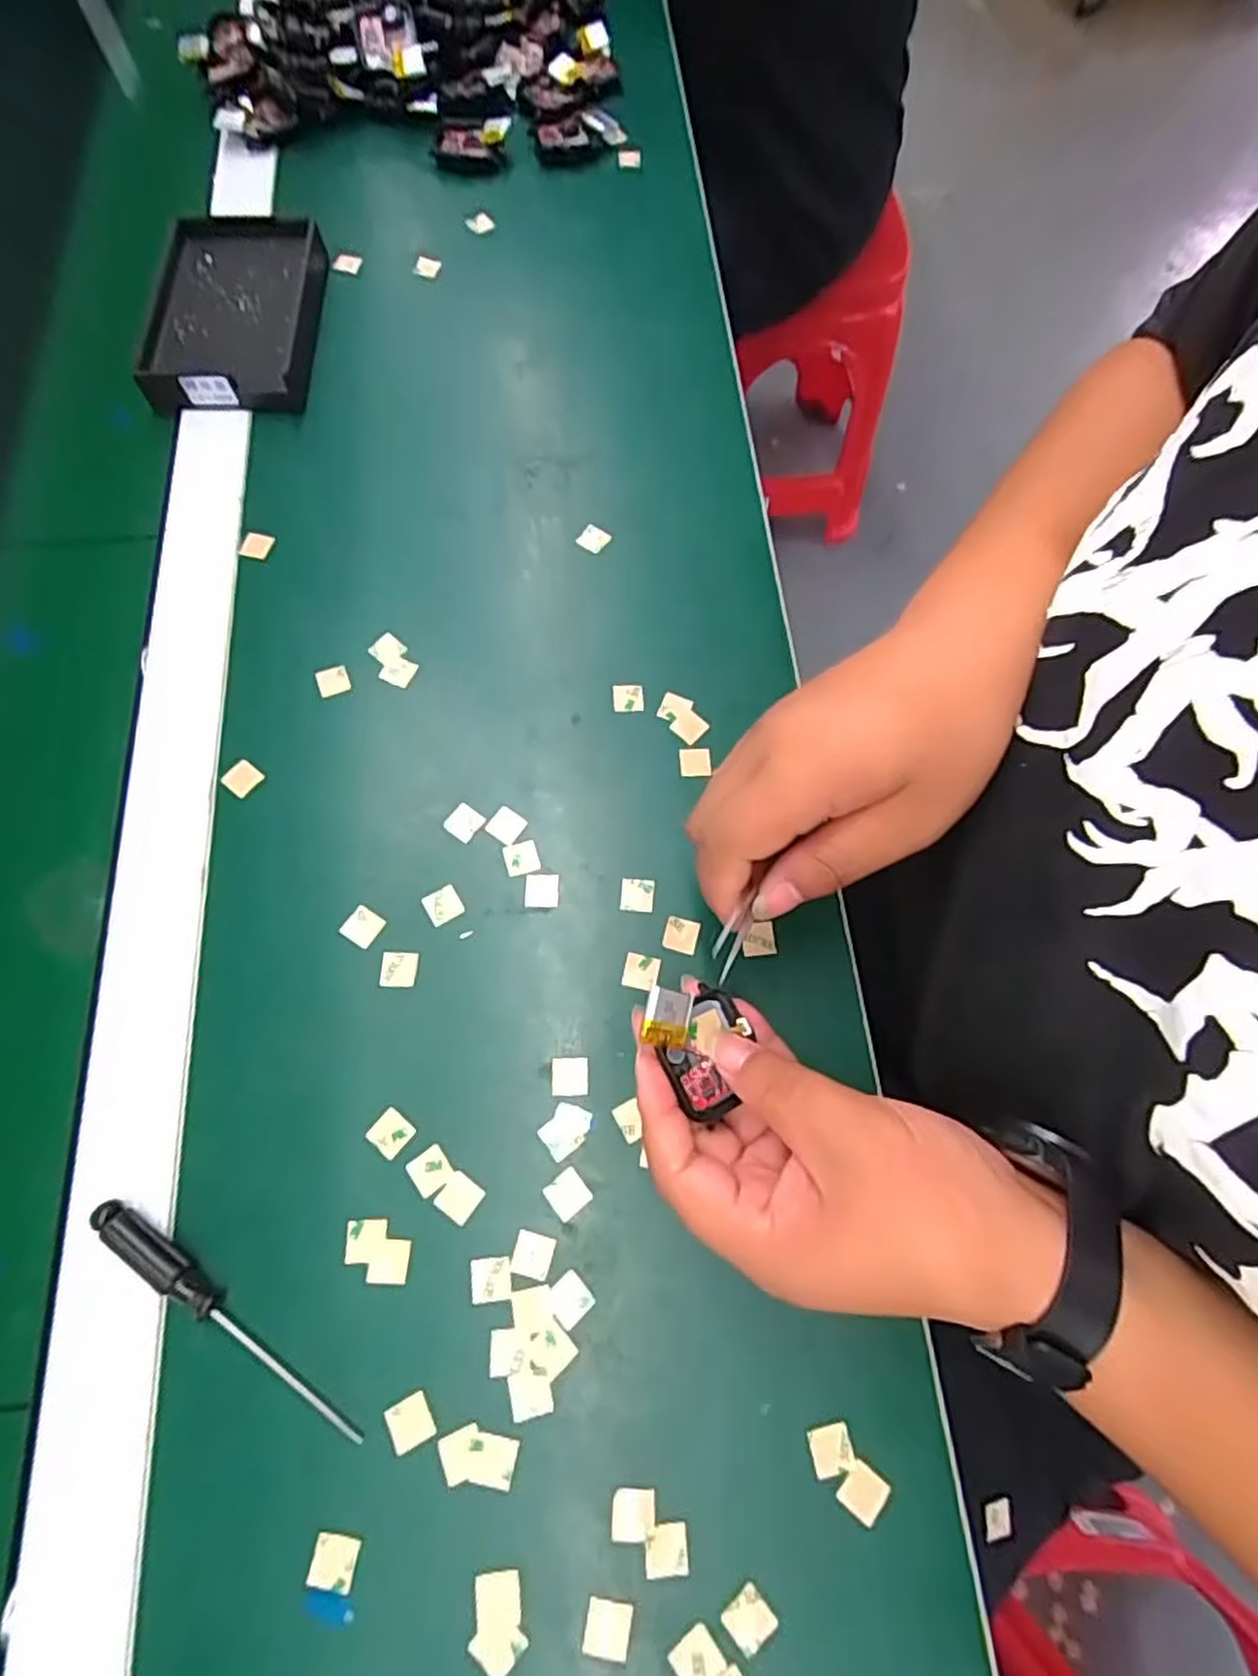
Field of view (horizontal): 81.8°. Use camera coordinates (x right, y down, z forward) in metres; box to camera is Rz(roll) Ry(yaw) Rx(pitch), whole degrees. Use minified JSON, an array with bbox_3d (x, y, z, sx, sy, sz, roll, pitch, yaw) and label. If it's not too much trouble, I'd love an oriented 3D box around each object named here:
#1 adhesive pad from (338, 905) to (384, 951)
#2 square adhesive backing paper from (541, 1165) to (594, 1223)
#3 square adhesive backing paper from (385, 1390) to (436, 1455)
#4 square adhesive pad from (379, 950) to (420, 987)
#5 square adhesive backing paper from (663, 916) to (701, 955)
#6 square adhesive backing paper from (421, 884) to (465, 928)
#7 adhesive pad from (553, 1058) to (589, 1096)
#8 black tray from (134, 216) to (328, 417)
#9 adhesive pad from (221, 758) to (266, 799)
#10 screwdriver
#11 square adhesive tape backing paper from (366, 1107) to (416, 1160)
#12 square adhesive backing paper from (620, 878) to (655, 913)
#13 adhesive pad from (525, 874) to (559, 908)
[{"bbox_3d":[-0.123,0.040,0.334,0.016,0.004,0.016,31,73,9],"label":"adhesive pad"},{"bbox_3d":[-0.025,0.148,0.301,0.016,0.004,0.016,-39,76,-14],"label":"square adhesive backing paper"},{"bbox_3d":[-0.083,0.220,0.273,0.015,0.004,0.015,-26,73,-10],"label":"square adhesive backing paper"},{"bbox_3d":[-0.105,0.059,0.328,0.016,0.004,0.016,5,71,0],"label":"square adhesive pad"},{"bbox_3d":[0.025,0.045,0.338,0.016,0.004,0.016,16,71,4],"label":"square adhesive backing paper"},{"bbox_3d":[-0.087,0.031,0.339,0.016,0.004,0.016,-30,74,-11],"label":"square adhesive backing paper"},{"bbox_3d":[-0.026,0.104,0.316,0.016,0.004,0.016,0,71,-2],"label":"adhesive pad"},{"bbox_3d":[-0.239,-0.323,0.443,0.091,0.021,0.141,-1,71,-2],"label":"black tray"},{"bbox_3d":[-0.190,-0.030,0.355,0.016,0.004,0.016,35,73,10],"label":"adhesive pad"},{"bbox_3d":[-0.156,0.185,0.276,0.131,0.012,0.012,37,74,11],"label":"screwdriver"},{"bbox_3d":[-0.101,0.125,0.306,0.017,0.004,0.016,39,74,11],"label":"square adhesive tape backing paper"},{"bbox_3d":[0.004,0.026,0.344,0.016,0.004,0.016,4,71,0],"label":"square adhesive backing paper"},{"bbox_3d":[-0.041,0.024,0.343,0.016,0.004,0.016,0,71,-2],"label":"adhesive pad"}]

